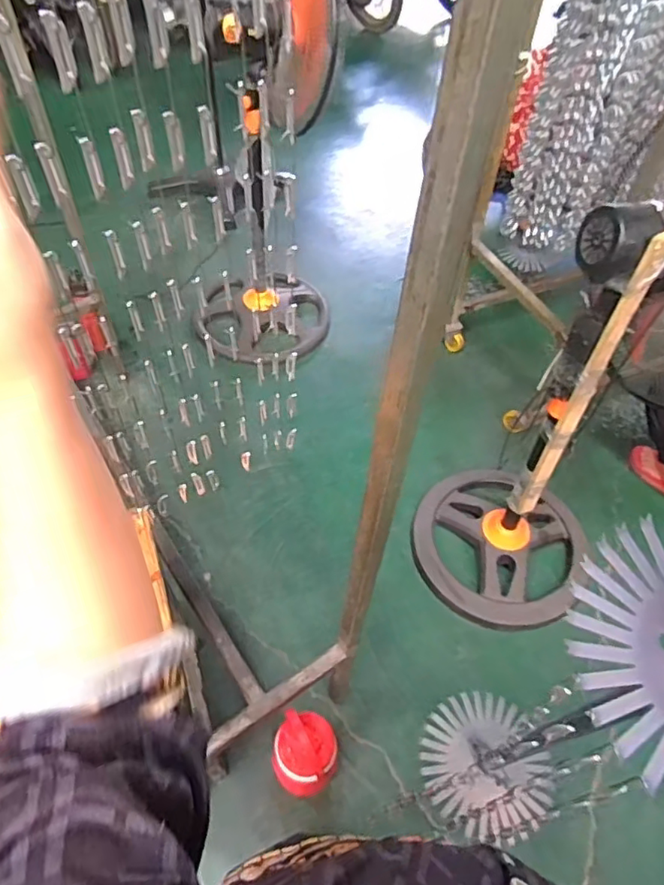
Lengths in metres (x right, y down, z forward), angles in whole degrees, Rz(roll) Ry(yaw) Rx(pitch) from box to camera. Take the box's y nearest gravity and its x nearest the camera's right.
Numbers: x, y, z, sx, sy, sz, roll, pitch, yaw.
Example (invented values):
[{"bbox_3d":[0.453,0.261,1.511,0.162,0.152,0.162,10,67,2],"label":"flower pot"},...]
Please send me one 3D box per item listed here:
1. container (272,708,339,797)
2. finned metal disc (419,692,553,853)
[{"bbox_3d":[-0.051,0.607,1.140,0.118,0.230,0.116,2,53,-3],"label":"container"},{"bbox_3d":[0.240,0.499,0.909,0.189,0.044,0.201,0,49,0],"label":"finned metal disc"}]

